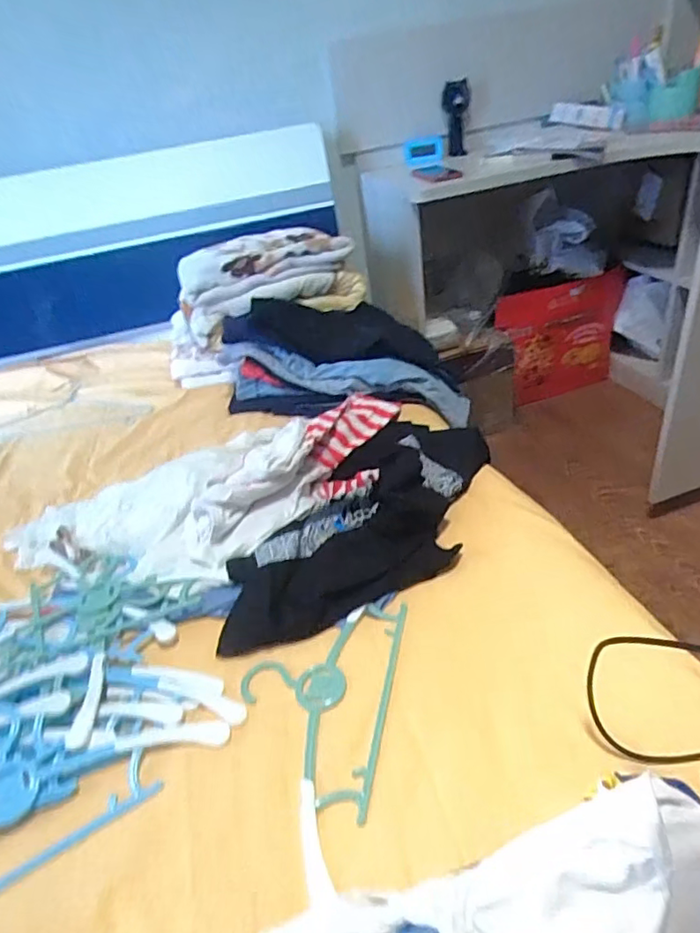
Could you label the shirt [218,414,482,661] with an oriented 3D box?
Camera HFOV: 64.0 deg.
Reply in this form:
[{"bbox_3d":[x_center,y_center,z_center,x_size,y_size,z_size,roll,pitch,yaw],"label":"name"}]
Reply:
[{"bbox_3d":[0.050,0.060,0.776,0.226,0.069,0.530,16,37,31],"label":"shirt"}]

